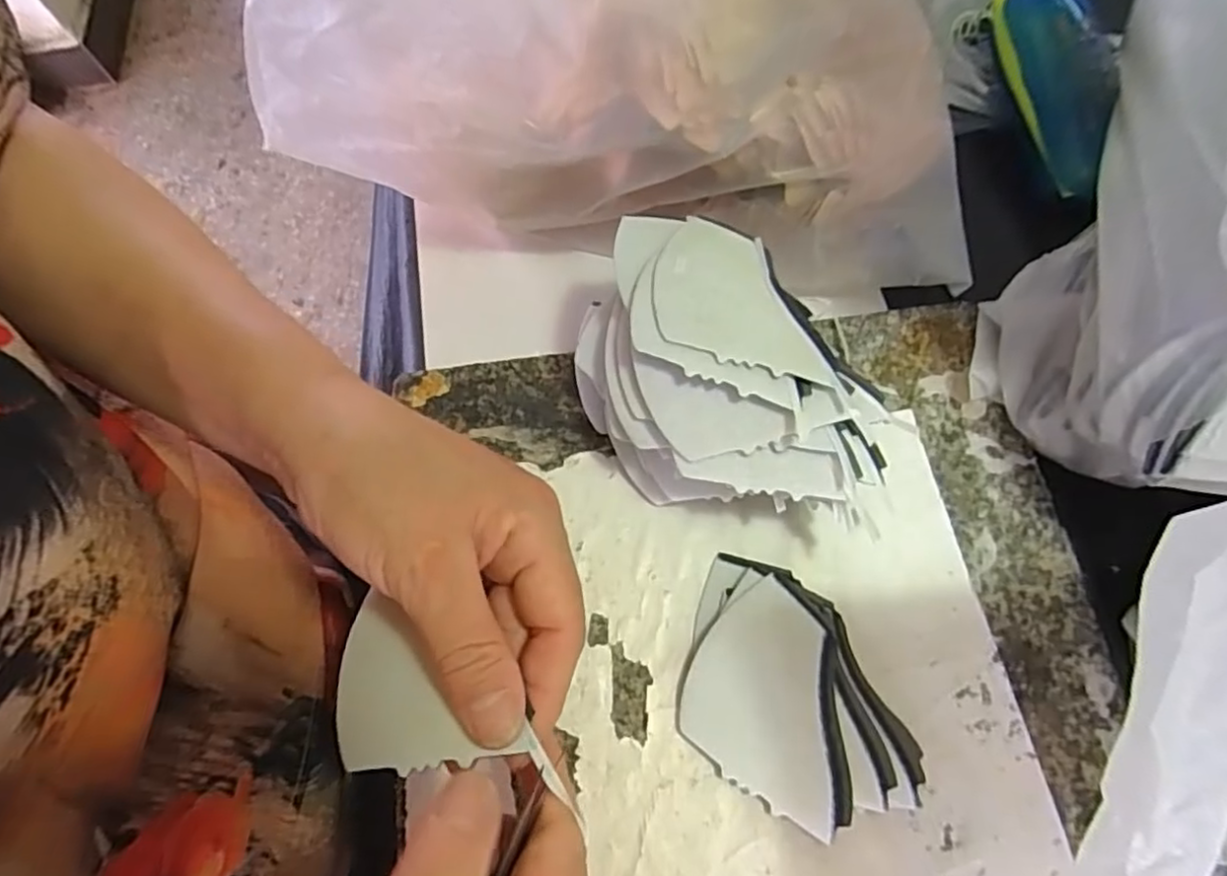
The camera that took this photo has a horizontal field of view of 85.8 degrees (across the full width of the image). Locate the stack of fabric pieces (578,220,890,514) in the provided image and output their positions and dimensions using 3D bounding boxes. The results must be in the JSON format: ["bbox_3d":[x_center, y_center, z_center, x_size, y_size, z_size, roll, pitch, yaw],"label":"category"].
[{"bbox_3d":[0.043,-0.027,0.290,0.102,0.065,0.151,-36,72,-11],"label":"stack of fabric pieces"}]

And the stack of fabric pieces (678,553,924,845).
[{"bbox_3d":[0.071,0.105,0.266,0.077,0.014,0.108,-43,73,-13],"label":"stack of fabric pieces"}]

